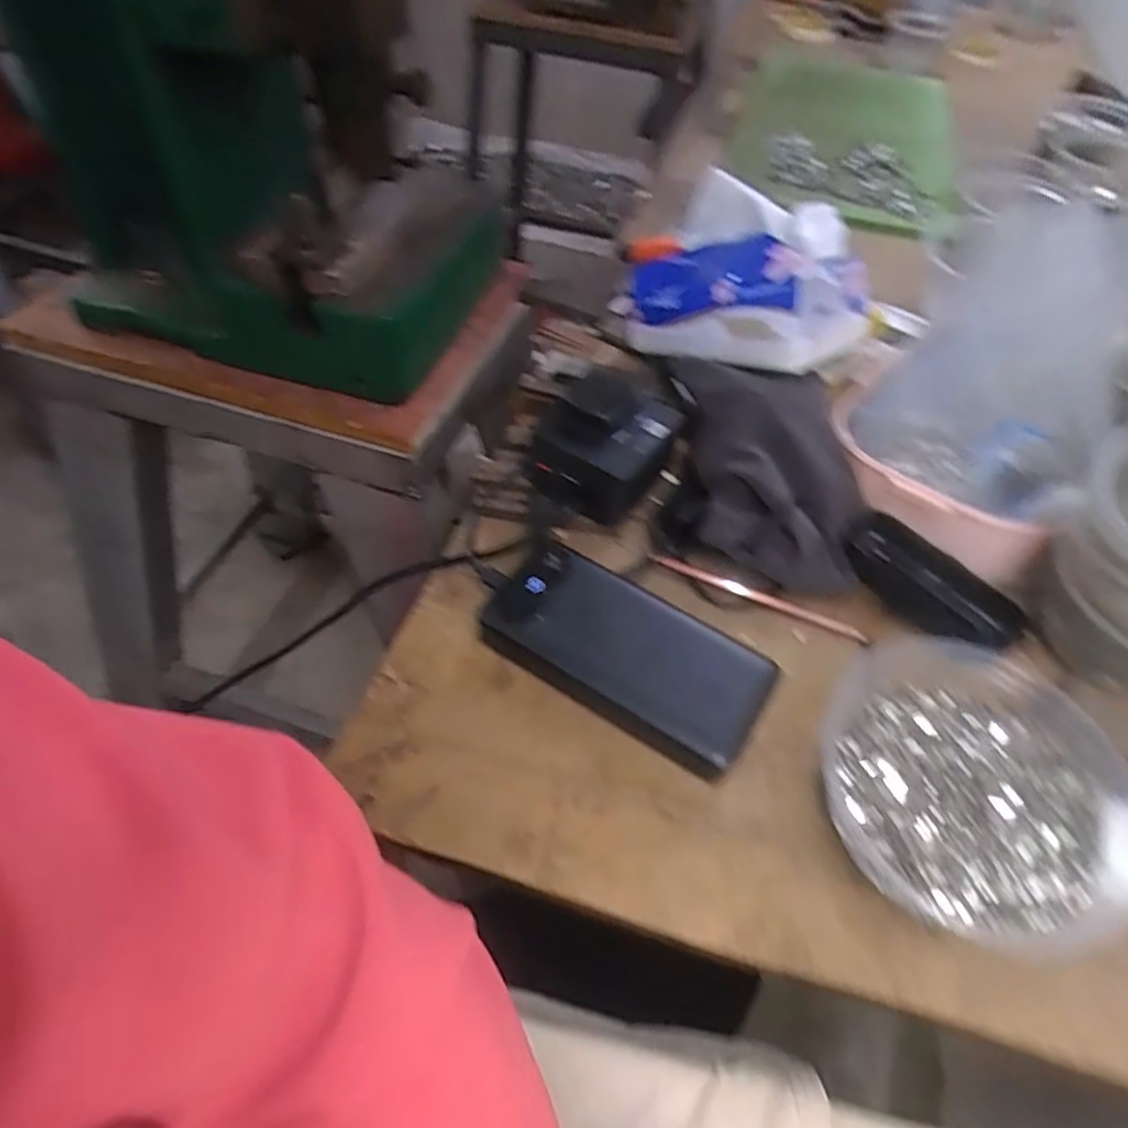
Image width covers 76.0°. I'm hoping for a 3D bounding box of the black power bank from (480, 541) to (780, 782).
[{"bbox_3d":[0.034,0.048,0.394,0.152,0.030,0.072,28,54,18],"label":"black power bank"}]

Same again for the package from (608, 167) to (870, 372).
[{"bbox_3d":[0.122,-0.202,0.498,0.094,0.114,0.150,-26,36,-36],"label":"package"}]

